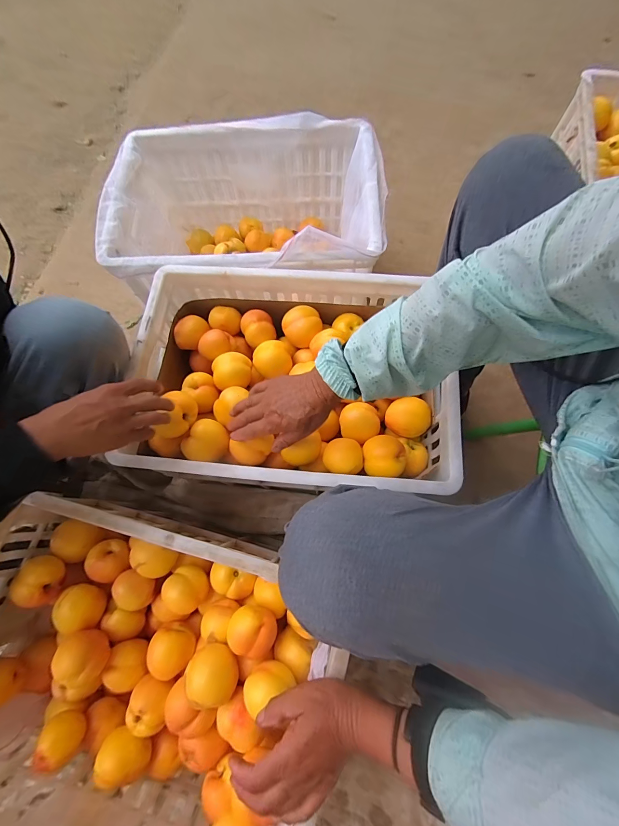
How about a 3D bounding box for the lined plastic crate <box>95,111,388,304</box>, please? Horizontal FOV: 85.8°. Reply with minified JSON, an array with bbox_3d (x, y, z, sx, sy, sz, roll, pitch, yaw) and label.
[{"bbox_3d":[-0.122,-0.384,0.714,0.510,0.243,0.335,-3,72,-1],"label":"lined plastic crate"}]

